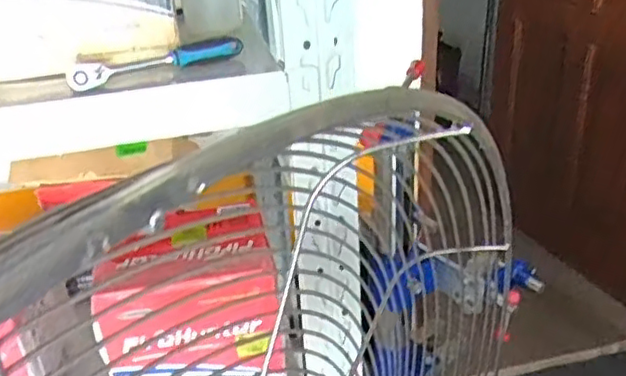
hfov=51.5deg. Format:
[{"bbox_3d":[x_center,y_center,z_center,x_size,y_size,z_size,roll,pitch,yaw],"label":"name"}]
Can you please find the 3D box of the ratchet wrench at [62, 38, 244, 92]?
[{"bbox_3d":[-0.170,-0.139,0.703,0.188,0.033,0.037,-13,31,-16],"label":"ratchet wrench"}]

